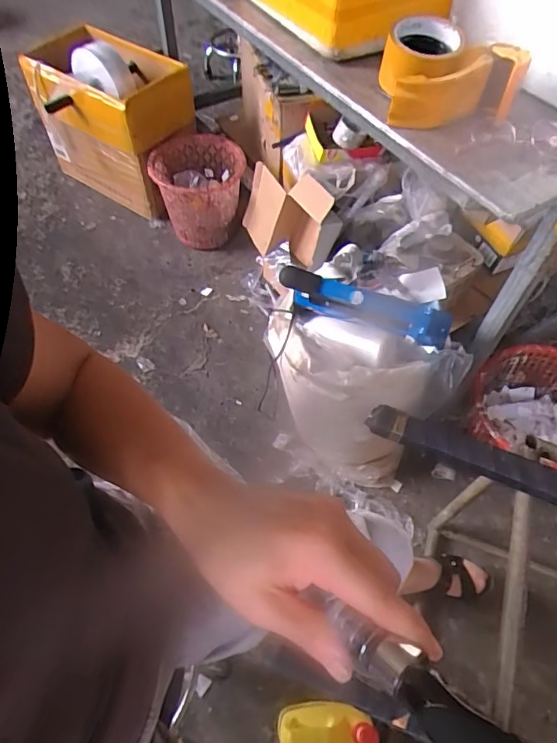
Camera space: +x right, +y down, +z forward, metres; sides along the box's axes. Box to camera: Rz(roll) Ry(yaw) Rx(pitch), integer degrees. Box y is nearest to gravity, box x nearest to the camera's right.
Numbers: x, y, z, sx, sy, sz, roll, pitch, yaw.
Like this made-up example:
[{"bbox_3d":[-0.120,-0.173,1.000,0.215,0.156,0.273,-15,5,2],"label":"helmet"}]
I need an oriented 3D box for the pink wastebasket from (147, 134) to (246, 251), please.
[{"bbox_3d":[-0.248,-0.589,1.558,0.277,0.244,0.294,0,57,-2],"label":"pink wastebasket"}]

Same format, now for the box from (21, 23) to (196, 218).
[{"bbox_3d":[-0.527,-0.805,1.605,0.493,0.463,0.278,29,61,15],"label":"box"}]

